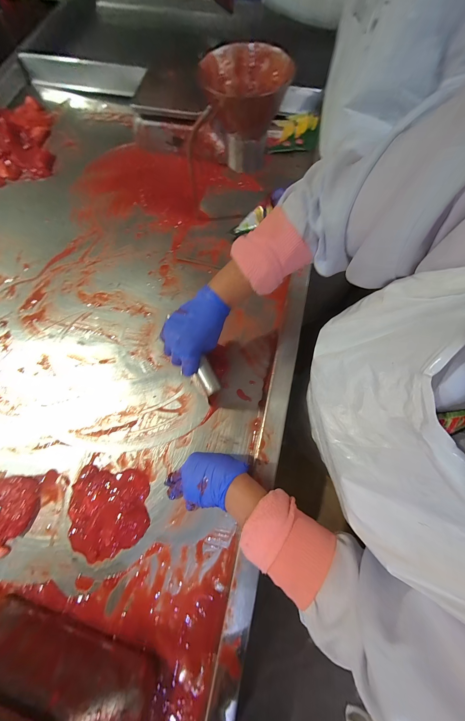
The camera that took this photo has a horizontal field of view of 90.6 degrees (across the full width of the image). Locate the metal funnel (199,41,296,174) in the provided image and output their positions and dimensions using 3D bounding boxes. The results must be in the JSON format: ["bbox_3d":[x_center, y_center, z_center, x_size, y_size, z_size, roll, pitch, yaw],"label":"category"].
[{"bbox_3d":[0.018,-0.418,0.399,0.133,0.122,0.128,0,73,1],"label":"metal funnel"}]

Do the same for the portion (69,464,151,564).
[{"bbox_3d":[-0.218,0.262,0.403,0.138,0.016,0.142,-8,73,-2],"label":"portion"}]

